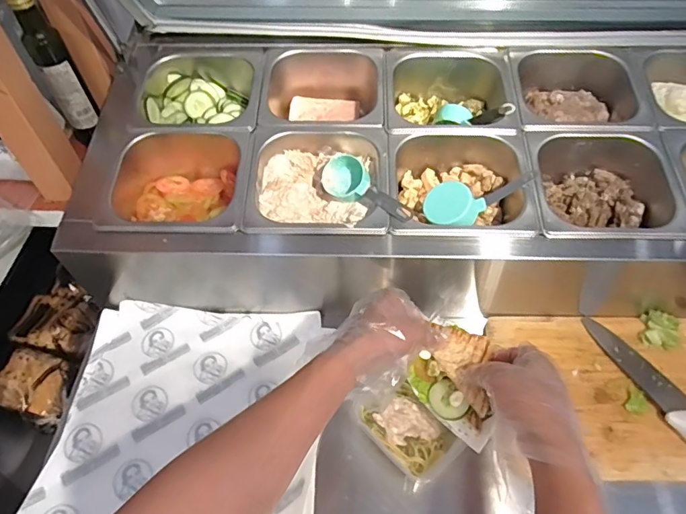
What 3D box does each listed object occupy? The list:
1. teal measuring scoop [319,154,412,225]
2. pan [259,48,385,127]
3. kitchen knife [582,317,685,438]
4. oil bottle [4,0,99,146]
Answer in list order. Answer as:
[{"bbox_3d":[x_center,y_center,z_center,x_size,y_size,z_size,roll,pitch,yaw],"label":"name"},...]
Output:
[{"bbox_3d":[0.024,-0.078,0.570,0.057,0.032,0.134,-32,60,-20],"label":"teal measuring scoop"},{"bbox_3d":[-0.028,-0.230,0.680,0.174,0.086,0.163,0,54,1],"label":"pan"},{"bbox_3d":[0.394,0.178,0.542,0.045,0.028,0.269,-22,57,-14],"label":"kitchen knife"},{"bbox_3d":[-0.404,-0.264,0.660,0.049,0.228,0.042,-27,58,-18],"label":"oil bottle"}]

